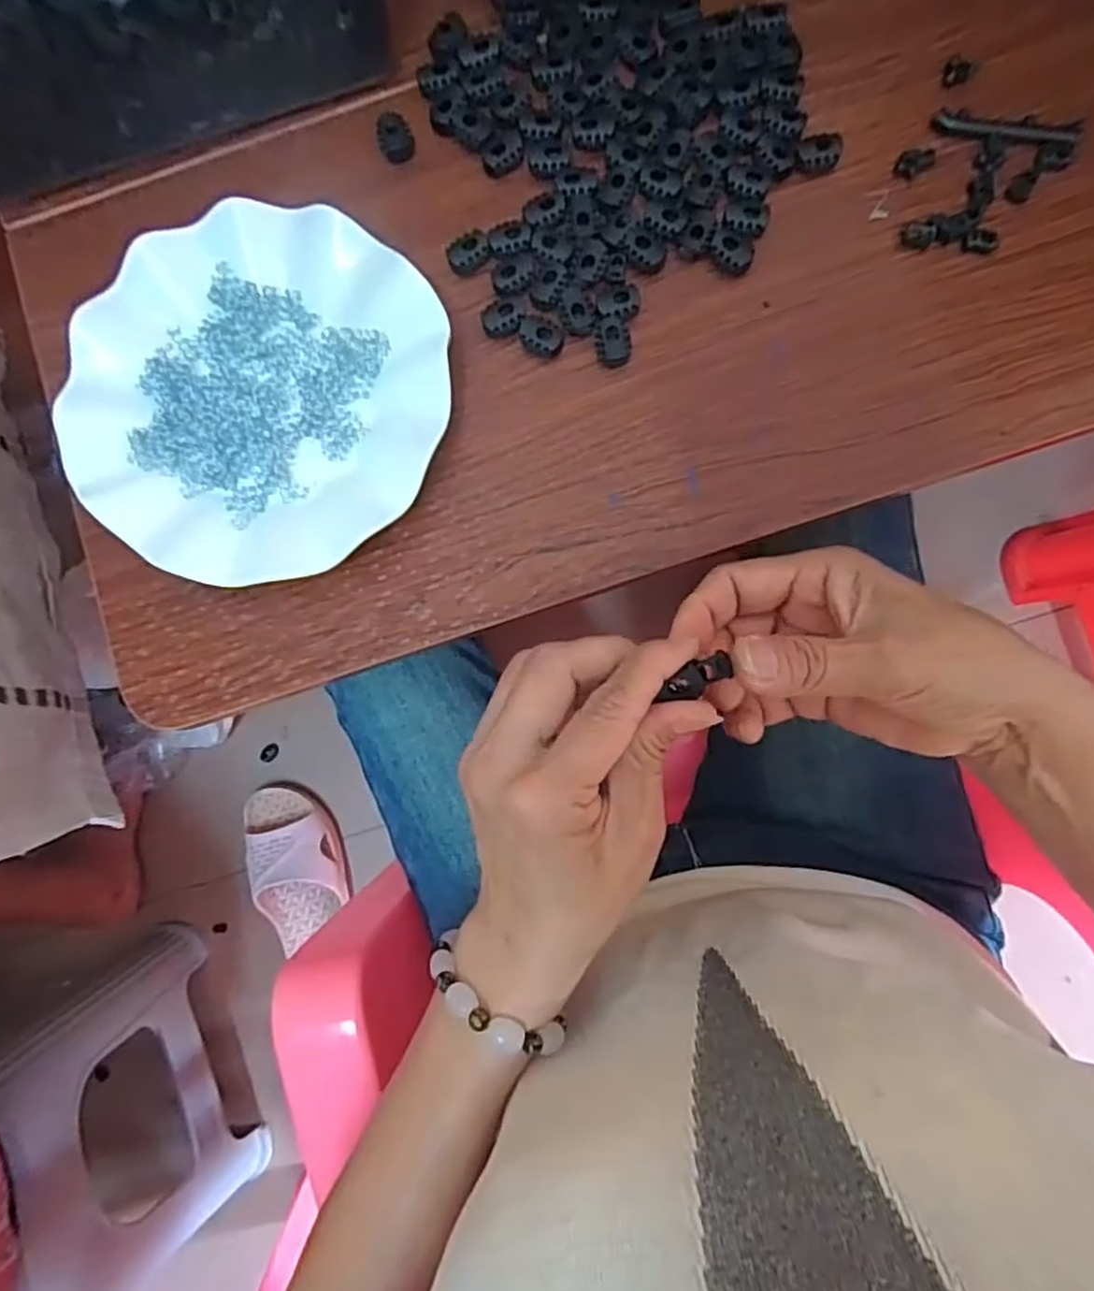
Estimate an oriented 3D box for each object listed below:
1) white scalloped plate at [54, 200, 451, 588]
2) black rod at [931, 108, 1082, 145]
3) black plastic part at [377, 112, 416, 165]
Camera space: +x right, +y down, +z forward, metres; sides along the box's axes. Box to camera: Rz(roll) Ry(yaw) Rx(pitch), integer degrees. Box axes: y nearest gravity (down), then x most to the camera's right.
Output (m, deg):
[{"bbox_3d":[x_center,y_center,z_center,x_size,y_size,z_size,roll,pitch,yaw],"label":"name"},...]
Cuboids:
[{"bbox_3d":[-0.138,-0.121,0.345,0.178,0.030,0.176,0,85,2],"label":"white scalloped plate"},{"bbox_3d":[0.225,-0.254,0.345,0.067,0.005,0.012,15,86,4],"label":"black rod"},{"bbox_3d":[-0.079,-0.265,0.367,0.017,0.011,0.022,-20,85,1],"label":"black plastic part"}]

